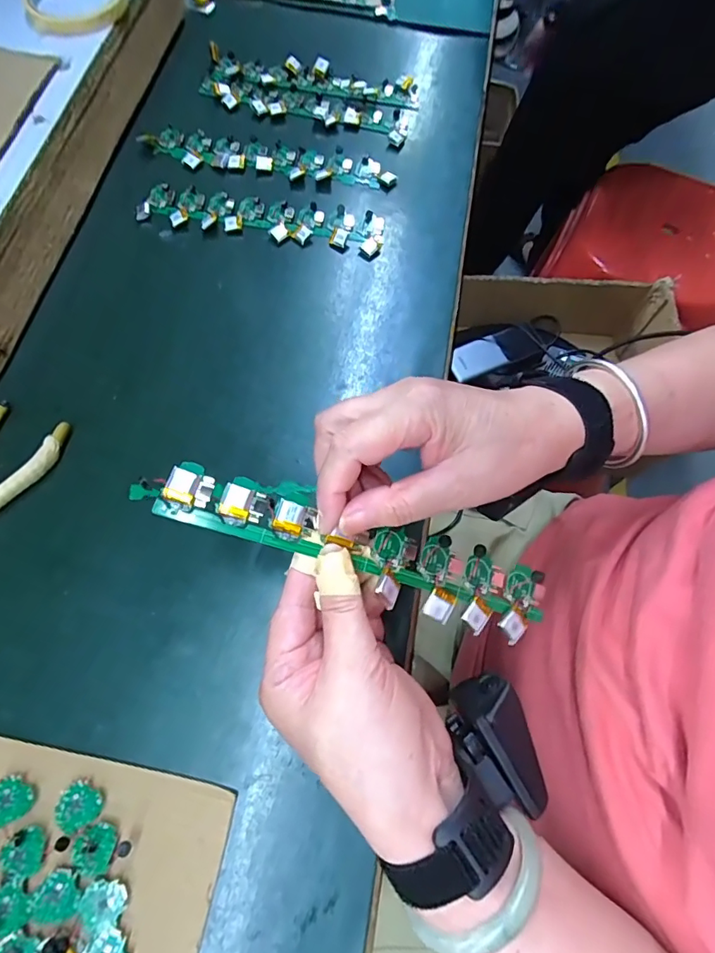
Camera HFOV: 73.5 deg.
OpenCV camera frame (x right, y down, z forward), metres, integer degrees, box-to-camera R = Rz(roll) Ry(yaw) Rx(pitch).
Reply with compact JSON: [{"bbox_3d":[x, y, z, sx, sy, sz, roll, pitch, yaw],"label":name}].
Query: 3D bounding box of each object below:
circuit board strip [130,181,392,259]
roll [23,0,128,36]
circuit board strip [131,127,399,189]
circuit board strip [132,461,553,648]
[{"bbox_3d":[-0.088,-0.239,0.441,0.221,0.007,0.045,10,70,2],"label":"circuit board strip"},{"bbox_3d":[-0.254,-0.430,0.432,0.087,0.013,0.092,-17,72,-7],"label":"roll"},{"bbox_3d":[-0.086,-0.312,0.466,0.242,0.008,0.046,7,70,1],"label":"circuit board strip"},{"bbox_3d":[-0.001,0.039,0.256,0.227,0.015,0.042,20,70,-9],"label":"circuit board strip"}]

